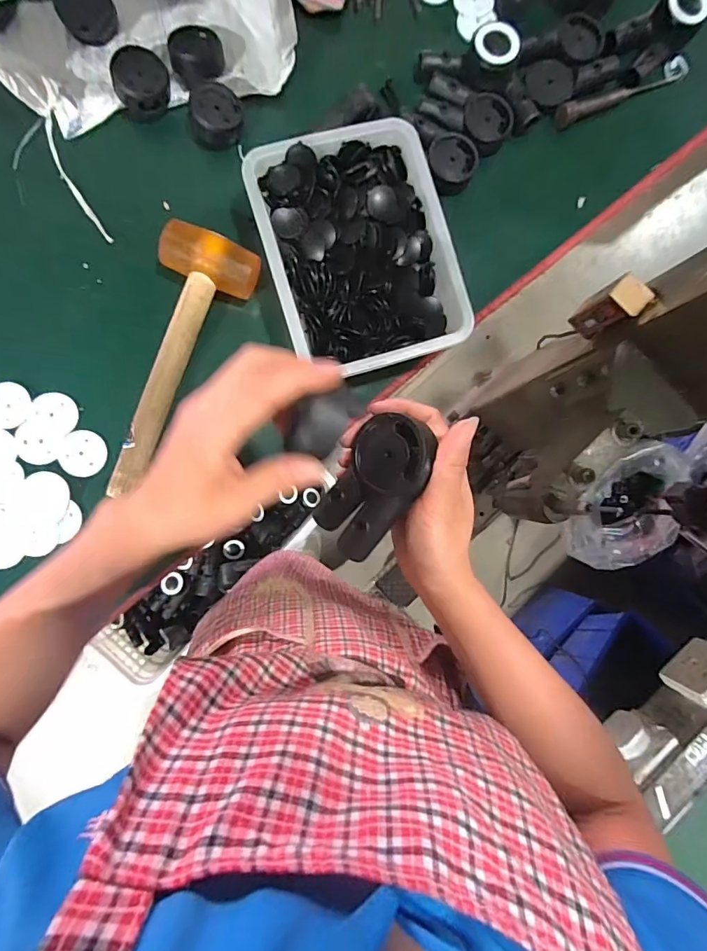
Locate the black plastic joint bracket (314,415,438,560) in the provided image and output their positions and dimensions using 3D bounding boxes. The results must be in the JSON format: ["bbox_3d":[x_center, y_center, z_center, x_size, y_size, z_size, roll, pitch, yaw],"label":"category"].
[{"bbox_3d":[0.017,0.008,0.325,0.053,0.030,0.098,41,109,24],"label":"black plastic joint bracket"}]

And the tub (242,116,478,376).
[{"bbox_3d":[0.003,-0.225,0.487,0.180,0.063,0.238,-17,88,-8],"label":"tub"}]

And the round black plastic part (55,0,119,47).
[{"bbox_3d":[-0.277,-0.487,0.487,0.054,0.034,0.060,-27,89,-8],"label":"round black plastic part"}]

